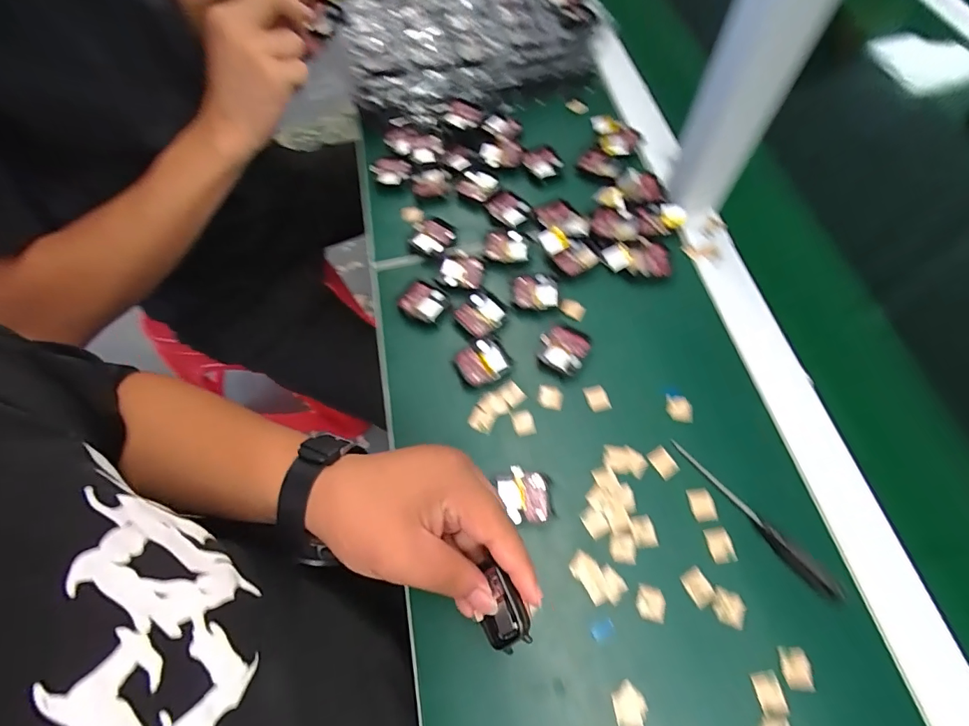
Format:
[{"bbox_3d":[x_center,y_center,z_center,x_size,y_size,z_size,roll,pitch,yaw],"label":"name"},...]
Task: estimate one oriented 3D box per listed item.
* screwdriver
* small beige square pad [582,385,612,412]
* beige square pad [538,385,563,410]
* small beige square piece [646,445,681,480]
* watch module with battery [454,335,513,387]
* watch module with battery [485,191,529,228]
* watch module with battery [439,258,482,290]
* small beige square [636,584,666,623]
[{"bbox_3d":[0.189,0.107,0.319,0.012,0.018,0.132,-36,68,-14],"label":"screwdriver"},{"bbox_3d":[0.092,0.028,0.366,0.017,0.004,0.021,-19,65,-6],"label":"small beige square pad"},{"bbox_3d":[0.054,0.028,0.369,0.020,0.004,0.018,9,65,7],"label":"beige square pad"},{"bbox_3d":[0.137,0.076,0.341,0.016,0.004,0.023,-29,67,-11],"label":"small beige square piece"},{"bbox_3d":[-0.001,0.000,0.380,0.040,0.010,0.040,-27,67,-10],"label":"watch module with battery"},{"bbox_3d":[0.024,-0.155,0.450,0.035,0.006,0.043,-35,68,-13],"label":"watch module with battery"},{"bbox_3d":[-0.022,-0.085,0.421,0.038,0.004,0.030,9,65,7],"label":"watch module with battery"},{"bbox_3d":[0.112,0.161,0.300,0.018,0.004,0.020,14,66,9],"label":"small beige square"}]

